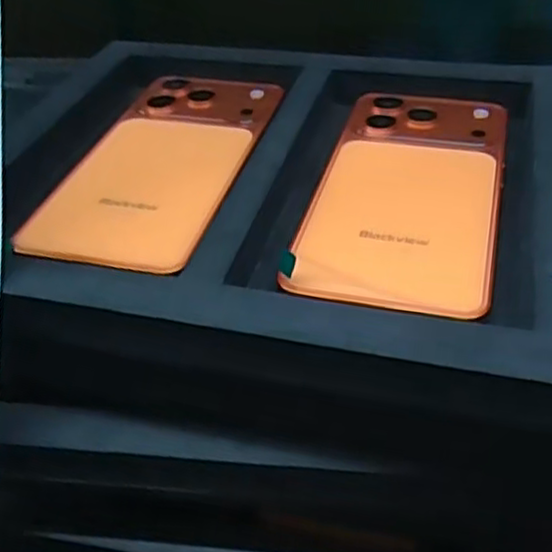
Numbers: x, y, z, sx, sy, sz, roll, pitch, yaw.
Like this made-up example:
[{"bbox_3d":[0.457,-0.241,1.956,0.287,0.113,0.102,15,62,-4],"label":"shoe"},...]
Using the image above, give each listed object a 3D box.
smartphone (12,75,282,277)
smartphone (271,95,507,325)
[{"bbox_3d":[-0.052,-0.054,0.318,0.076,0.011,0.169,7,40,11],"label":"smartphone"},{"bbox_3d":[0.056,-0.038,0.298,0.074,0.006,0.159,9,40,14],"label":"smartphone"}]

